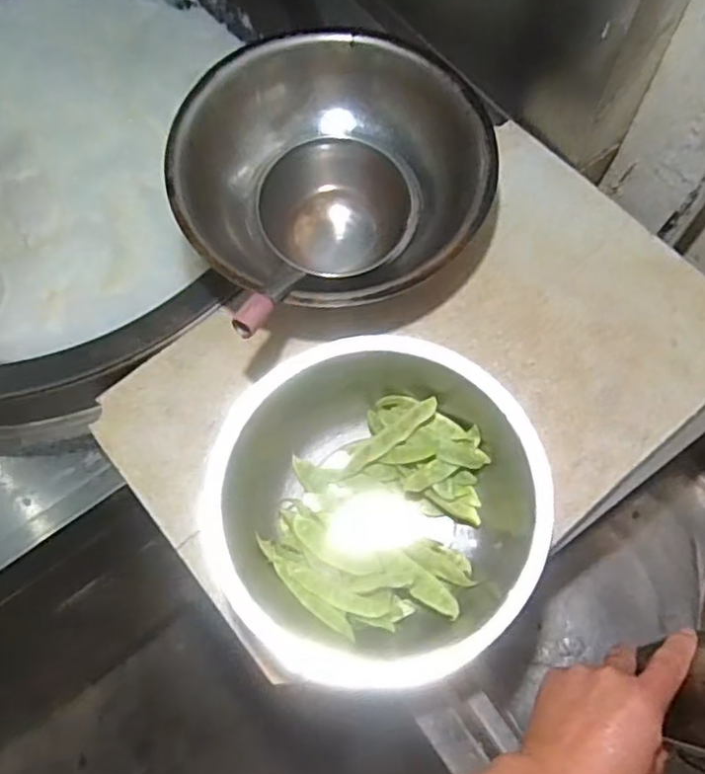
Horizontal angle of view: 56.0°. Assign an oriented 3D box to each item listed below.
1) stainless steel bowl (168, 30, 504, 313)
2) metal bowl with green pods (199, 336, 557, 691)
[{"bbox_3d":[-0.015,-0.223,0.704,0.305,0.133,0.319,17,72,9],"label":"stainless steel bowl"},{"bbox_3d":[0.026,0.095,0.598,0.258,0.100,0.267,-1,70,2],"label":"metal bowl with green pods"}]

